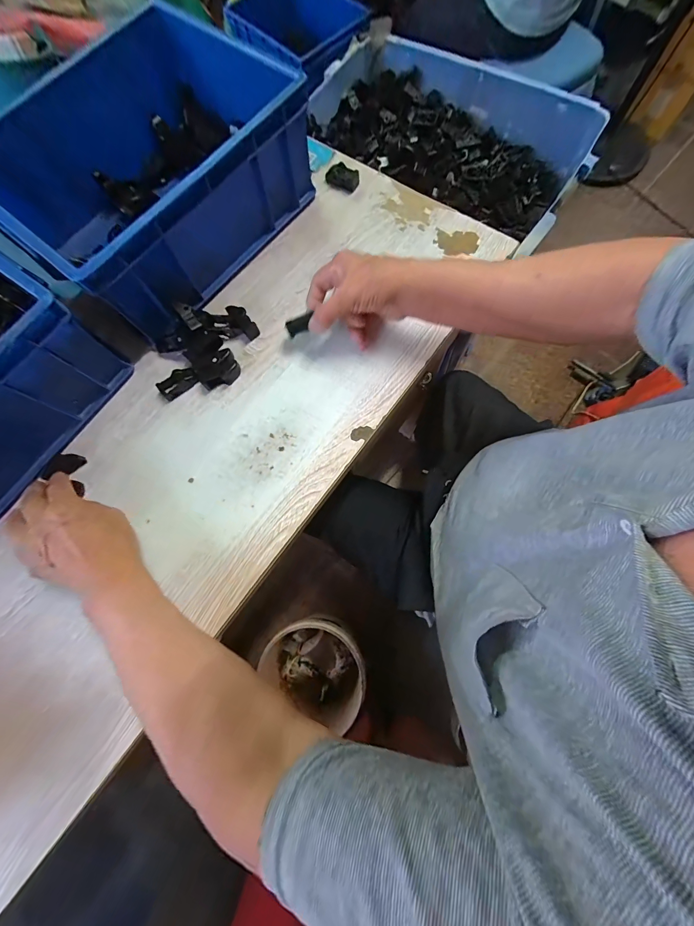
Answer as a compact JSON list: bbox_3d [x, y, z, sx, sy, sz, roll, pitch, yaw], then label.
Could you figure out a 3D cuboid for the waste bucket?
[{"bbox_3d":[-0.086,0.557,0.888,0.248,0.205,0.271,-1,76,3],"label":"waste bucket"}]

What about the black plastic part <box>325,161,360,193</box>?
[{"bbox_3d":[-0.007,-0.414,0.474,0.050,0.022,0.023,21,78,8],"label":"black plastic part"}]

